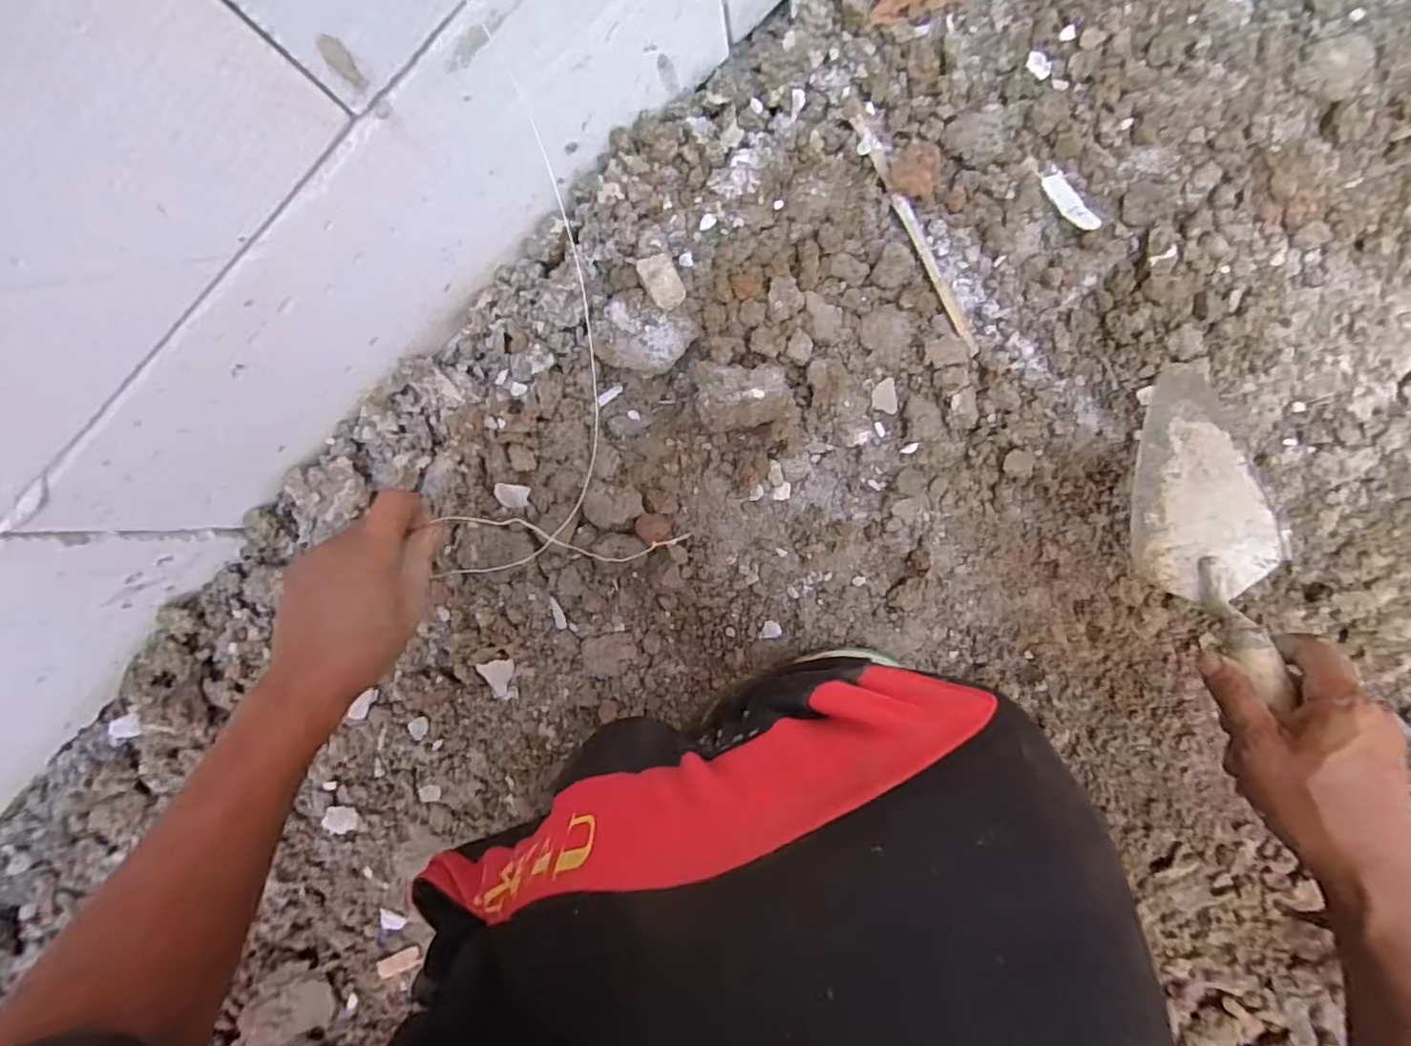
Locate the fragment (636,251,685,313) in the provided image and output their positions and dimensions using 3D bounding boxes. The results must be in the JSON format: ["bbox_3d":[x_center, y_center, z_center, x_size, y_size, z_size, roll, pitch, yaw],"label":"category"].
[{"bbox_3d":[-0.036,-0.201,0.507,0.027,0.026,0.045,-27,86,8],"label":"fragment"}]

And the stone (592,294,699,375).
[{"bbox_3d":[-0.054,-0.162,0.544,0.084,0.043,0.058,19,94,9],"label":"stone"}]

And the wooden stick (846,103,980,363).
[{"bbox_3d":[0.178,-0.249,0.520,0.013,0.013,0.229,-30,98,8],"label":"wooden stick"}]

